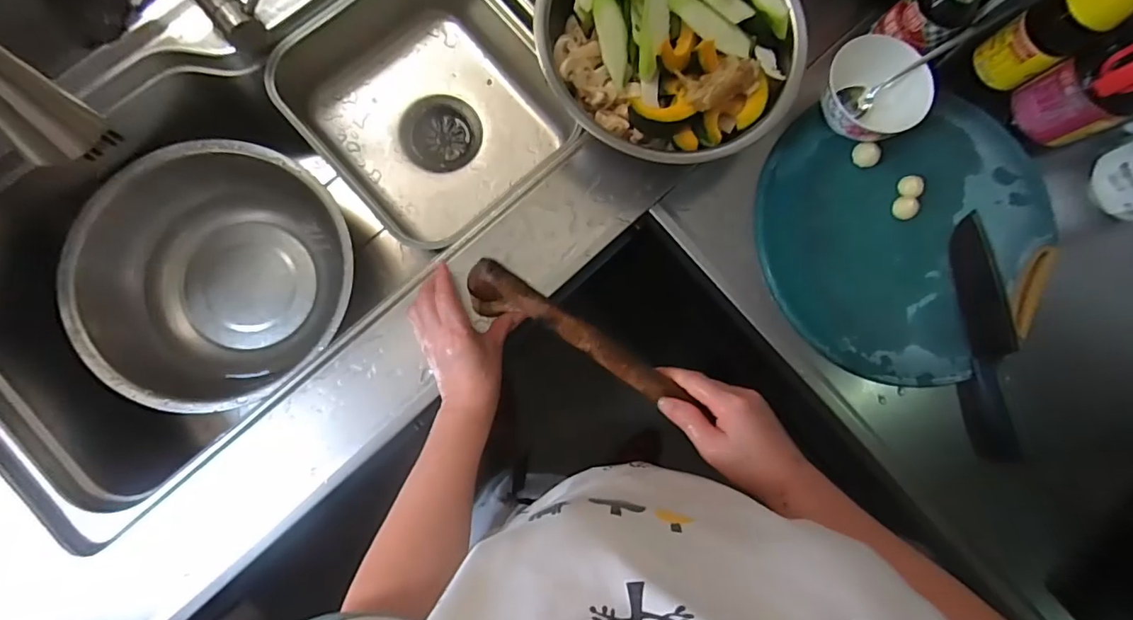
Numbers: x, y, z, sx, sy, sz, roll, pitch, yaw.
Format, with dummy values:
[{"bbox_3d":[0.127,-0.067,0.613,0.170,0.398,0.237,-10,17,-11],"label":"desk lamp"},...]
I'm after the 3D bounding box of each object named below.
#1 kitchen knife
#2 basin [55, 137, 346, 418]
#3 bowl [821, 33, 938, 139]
[{"bbox_3d":[0.476,0.030,0.584,0.068,0.015,0.272,-1,83,-5],"label":"kitchen knife"},{"bbox_3d":[-0.457,-0.043,0.701,0.326,0.122,0.310,1,83,-5],"label":"basin"},{"bbox_3d":[0.336,-0.240,0.581,0.103,0.072,0.108,1,83,-5],"label":"bowl"}]

